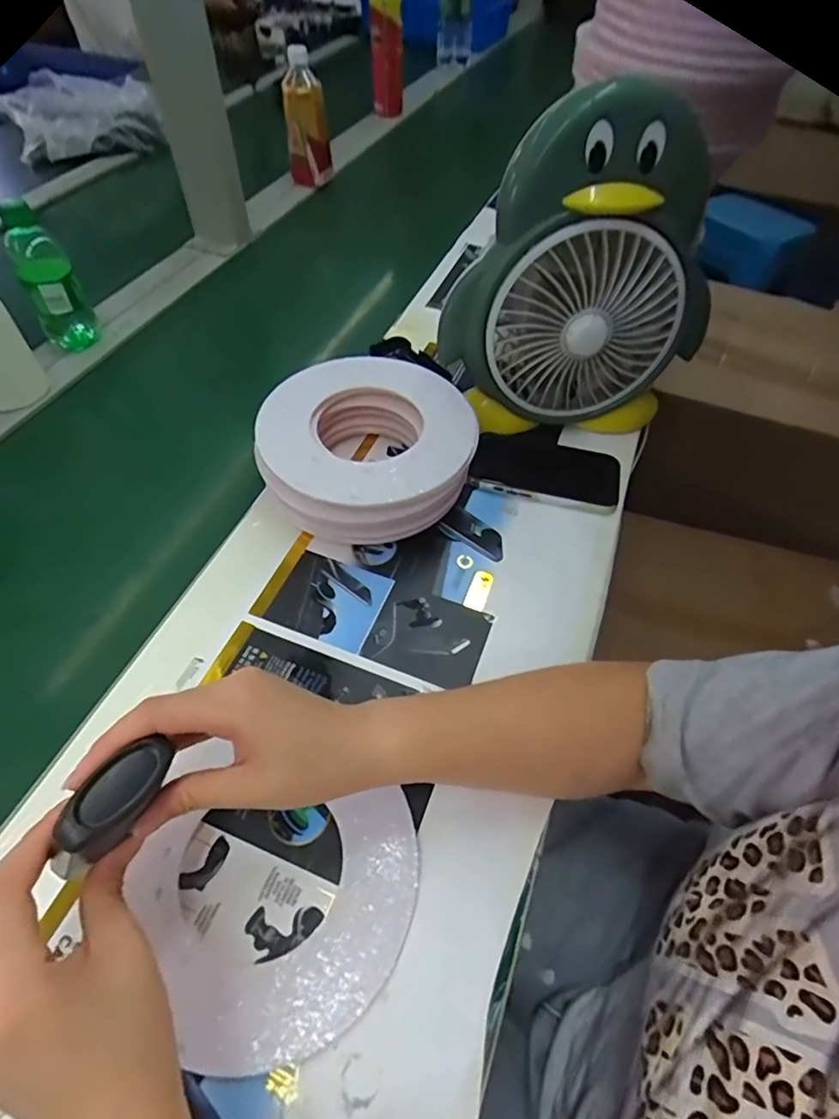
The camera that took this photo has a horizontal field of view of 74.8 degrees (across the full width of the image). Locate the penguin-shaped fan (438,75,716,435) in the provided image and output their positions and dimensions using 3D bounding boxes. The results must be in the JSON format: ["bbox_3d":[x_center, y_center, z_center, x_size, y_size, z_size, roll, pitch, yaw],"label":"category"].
[{"bbox_3d":[0.157,-0.272,0.542,0.262,0.279,0.148,-4,54,-5],"label":"penguin-shaped fan"}]

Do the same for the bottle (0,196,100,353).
[{"bbox_3d":[-0.427,-0.316,0.639,0.058,0.161,0.045,-30,61,-23],"label":"bottle"}]

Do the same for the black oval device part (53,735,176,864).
[{"bbox_3d":[-0.134,0.103,0.241,0.025,0.014,0.050,47,43,-11],"label":"black oval device part"}]

